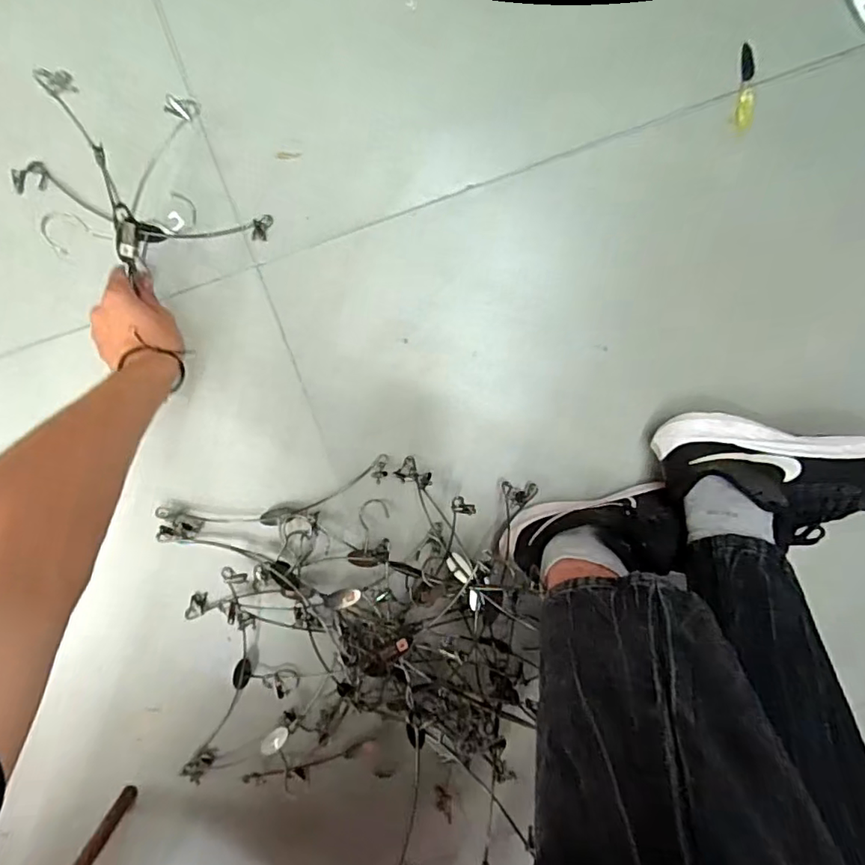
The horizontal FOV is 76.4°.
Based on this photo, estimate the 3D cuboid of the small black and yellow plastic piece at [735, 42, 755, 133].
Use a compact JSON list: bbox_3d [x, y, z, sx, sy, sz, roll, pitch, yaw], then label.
[{"bbox_3d":[0.375,-0.413,0.661,0.015,0.022,0.096,-1,96,-1],"label":"small black and yellow plastic piece"}]

